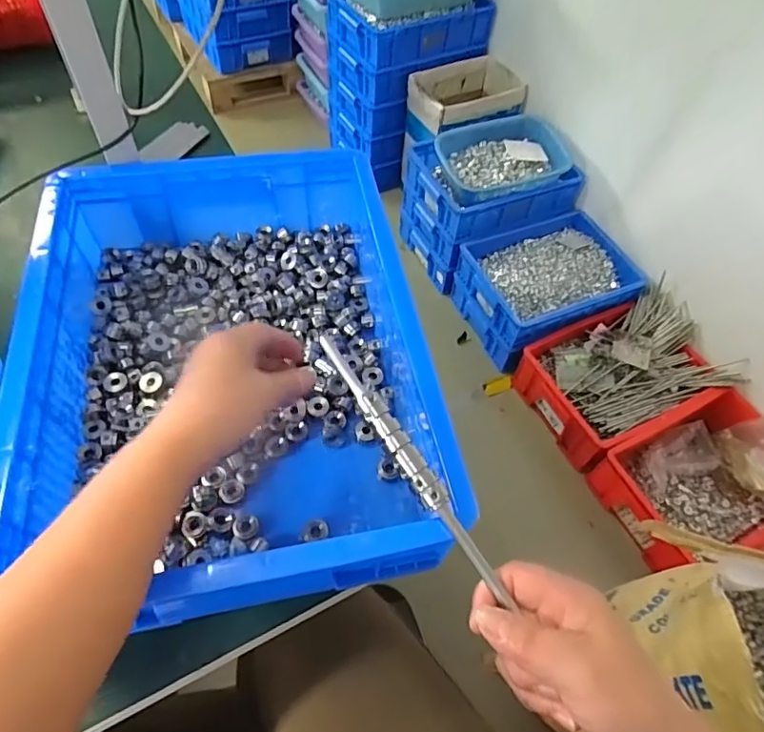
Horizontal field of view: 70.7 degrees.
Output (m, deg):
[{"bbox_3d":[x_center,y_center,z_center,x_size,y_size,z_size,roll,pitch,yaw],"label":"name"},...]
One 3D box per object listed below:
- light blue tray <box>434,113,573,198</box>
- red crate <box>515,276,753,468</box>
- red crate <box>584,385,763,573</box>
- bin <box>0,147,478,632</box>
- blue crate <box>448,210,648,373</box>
[{"bbox_3d":[0.333,-0.606,1.546,0.350,0.084,0.269,-21,60,-19],"label":"light blue tray"},{"bbox_3d":[0.627,0.011,1.408,0.489,0.171,0.340,-20,60,-18],"label":"red crate"},{"bbox_3d":[0.734,0.274,1.241,0.405,0.213,0.318,-19,59,-17],"label":"red crate"},{"bbox_3d":[-0.129,-0.013,0.465,0.300,0.110,0.403,-7,57,-10],"label":"bin"},{"bbox_3d":[0.466,-0.226,1.554,0.466,0.178,0.342,-23,61,-19],"label":"blue crate"}]

